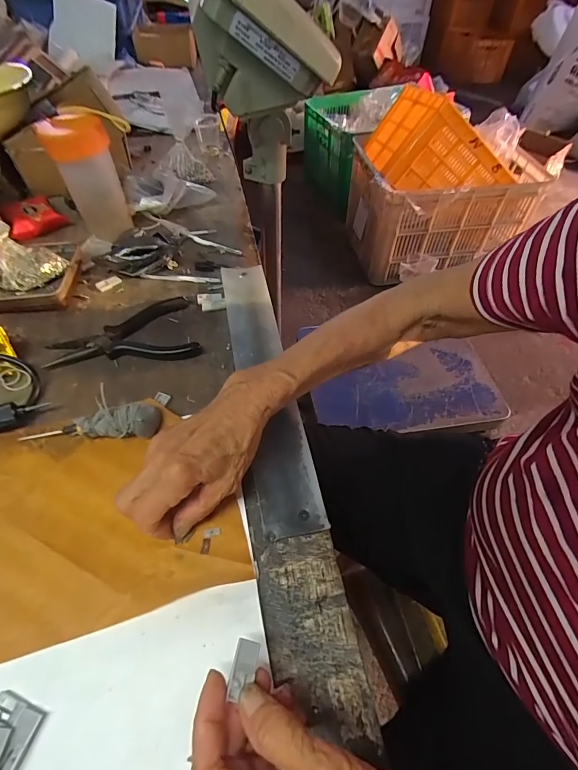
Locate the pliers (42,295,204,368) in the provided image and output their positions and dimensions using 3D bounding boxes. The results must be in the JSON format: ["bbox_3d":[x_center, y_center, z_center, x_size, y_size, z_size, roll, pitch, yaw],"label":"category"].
[{"bbox_3d":[-0.175,-0.057,0.417,0.150,0.012,0.085,-7,52,-7],"label":"pliers"}]

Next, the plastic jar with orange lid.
[{"bbox_3d":[-0.247,-0.257,0.494,0.078,0.141,0.055,-21,55,-17],"label":"plastic jar with orange lid"}]

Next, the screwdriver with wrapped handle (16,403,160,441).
[{"bbox_3d":[-0.171,0.033,0.338,0.115,0.030,0.025,-1,52,-2],"label":"screwdriver with wrapped handle"}]

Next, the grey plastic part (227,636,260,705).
[{"bbox_3d":[-0.025,0.153,0.211,0.013,0.004,0.026,9,52,6],"label":"grey plastic part"}]

